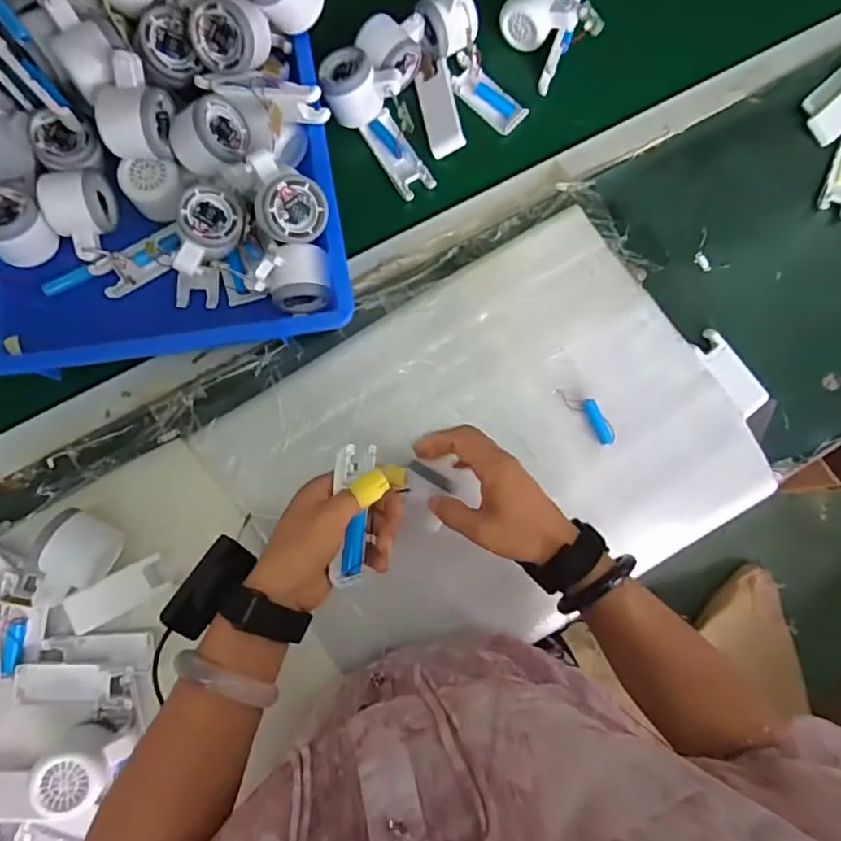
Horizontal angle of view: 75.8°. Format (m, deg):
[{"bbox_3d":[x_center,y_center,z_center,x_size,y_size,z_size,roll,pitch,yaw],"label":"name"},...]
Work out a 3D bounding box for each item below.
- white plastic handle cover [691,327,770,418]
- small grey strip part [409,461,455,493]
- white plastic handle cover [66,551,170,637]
[{"bbox_3d":[0.350,-0.054,0.613,0.038,0.020,0.102,-39,88,-9],"label":"white plastic handle cover"},{"bbox_3d":[0.012,0.054,0.527,0.051,0.004,0.011,29,81,17],"label":"small grey strip part"},{"bbox_3d":[-0.285,0.164,0.510,0.090,0.015,0.035,-28,86,-8],"label":"white plastic handle cover"}]

